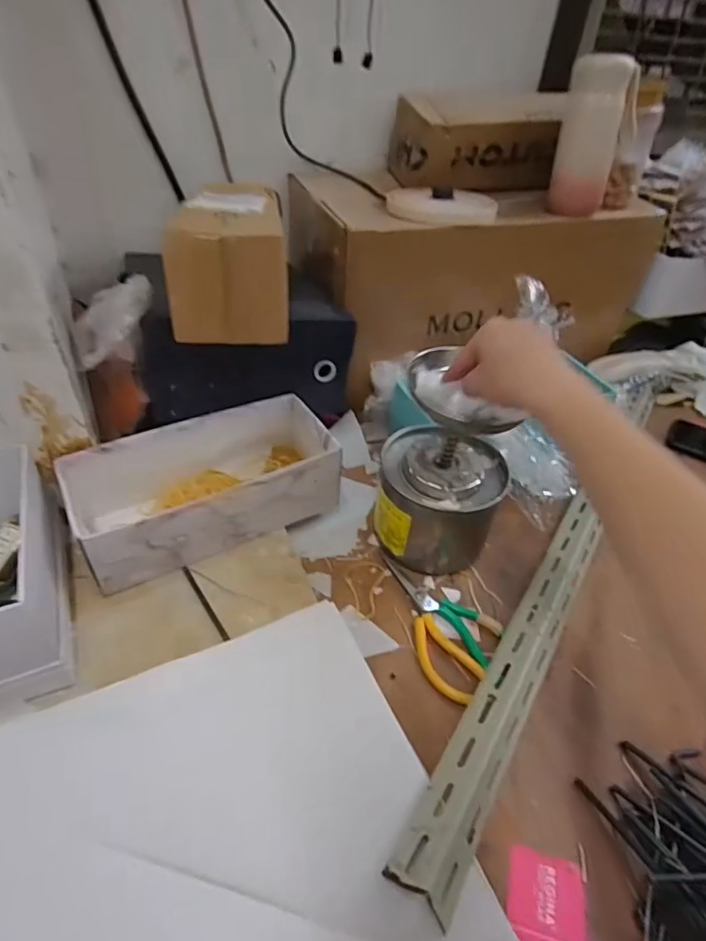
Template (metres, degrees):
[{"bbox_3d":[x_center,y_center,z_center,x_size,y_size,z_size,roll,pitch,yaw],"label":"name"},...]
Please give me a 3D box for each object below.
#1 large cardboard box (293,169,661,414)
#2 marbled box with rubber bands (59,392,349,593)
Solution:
[{"bbox_3d":[0.191,-0.313,0.846,0.526,0.235,0.260,-11,45,-17],"label":"large cardboard box"},{"bbox_3d":[-0.160,0.015,0.597,0.274,0.089,0.138,-23,49,-27],"label":"marbled box with rubber bands"}]

